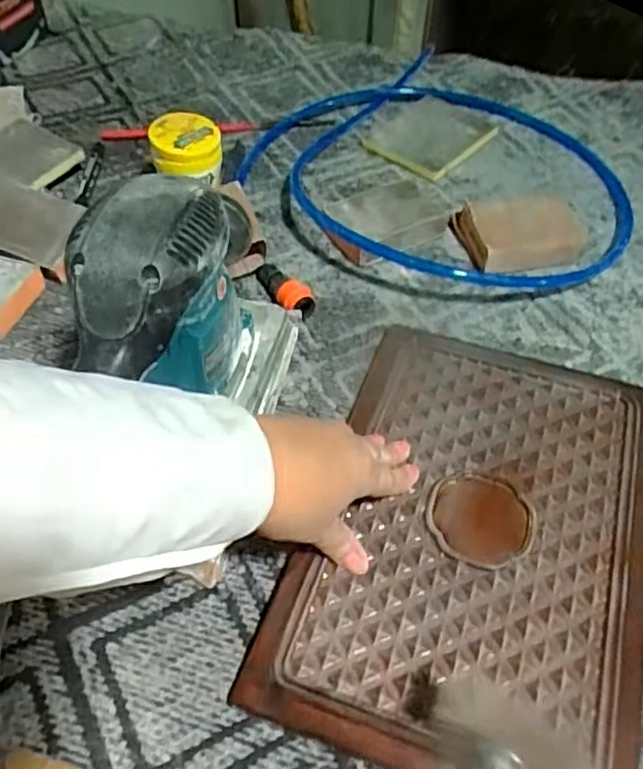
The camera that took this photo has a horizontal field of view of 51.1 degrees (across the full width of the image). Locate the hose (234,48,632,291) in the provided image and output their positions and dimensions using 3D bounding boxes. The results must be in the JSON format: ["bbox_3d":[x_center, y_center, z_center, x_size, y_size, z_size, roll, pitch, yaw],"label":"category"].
[{"bbox_3d":[0.122,-0.228,0.669,0.345,0.052,0.385,-37,60,-27],"label":"hose"}]

